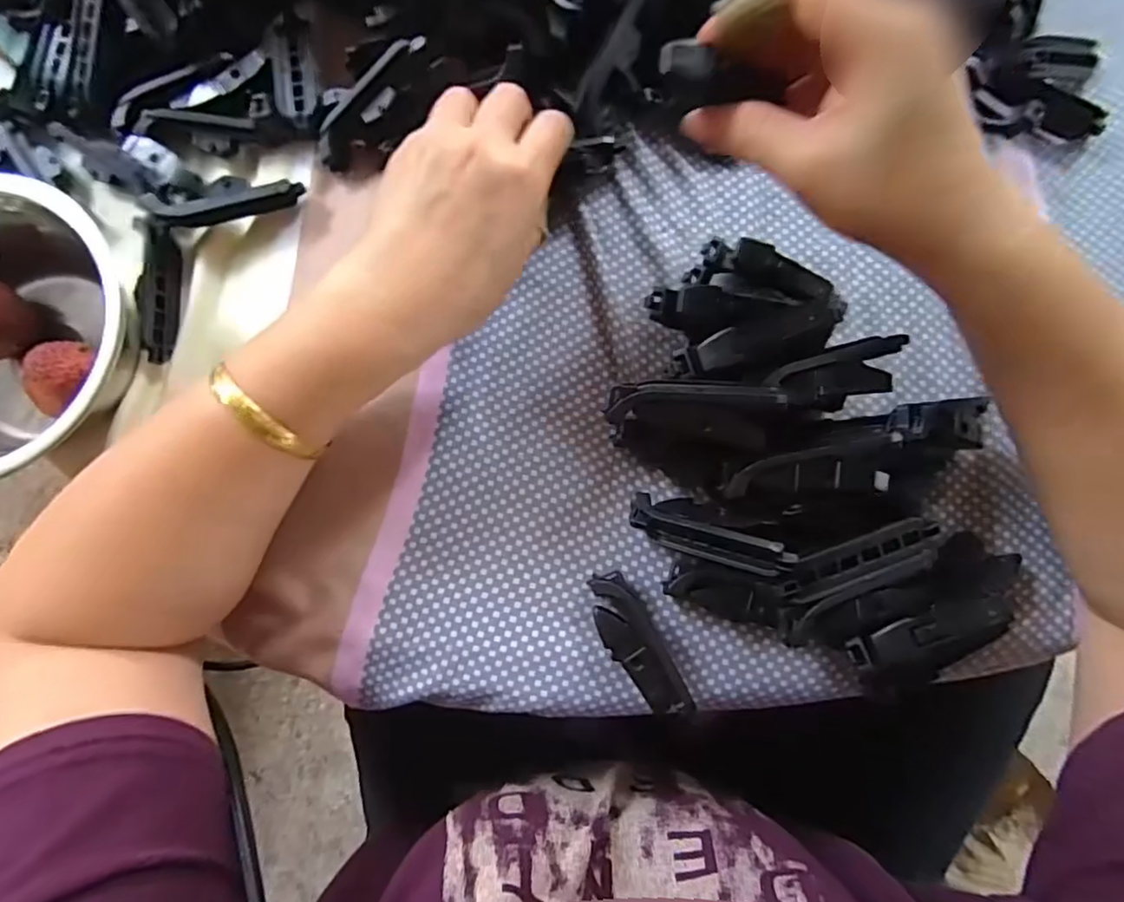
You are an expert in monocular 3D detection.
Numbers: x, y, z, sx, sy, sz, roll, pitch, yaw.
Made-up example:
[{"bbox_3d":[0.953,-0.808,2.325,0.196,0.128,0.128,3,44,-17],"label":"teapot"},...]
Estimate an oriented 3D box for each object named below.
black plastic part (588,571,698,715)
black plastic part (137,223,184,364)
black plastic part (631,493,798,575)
[{"bbox_3d":[0.034,0.087,0.274,0.023,0.015,0.068,-32,82,-5],"label":"black plastic part"},{"bbox_3d":[-0.201,-0.079,0.303,0.013,0.012,0.067,-3,80,0],"label":"black plastic part"},{"bbox_3d":[0.062,0.035,0.262,0.072,0.014,0.021,18,80,32],"label":"black plastic part"}]

